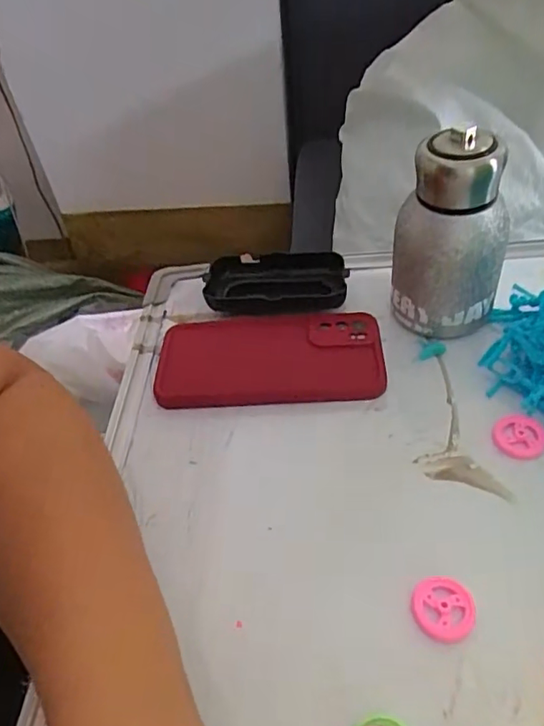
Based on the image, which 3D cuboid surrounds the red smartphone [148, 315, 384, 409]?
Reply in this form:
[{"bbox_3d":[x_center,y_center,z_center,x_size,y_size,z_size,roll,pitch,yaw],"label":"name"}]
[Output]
[{"bbox_3d":[-0.004,-0.007,0.399,0.162,0.015,0.079,-1,45,7],"label":"red smartphone"}]

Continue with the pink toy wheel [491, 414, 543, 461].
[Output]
[{"bbox_3d":[0.151,0.045,0.338,0.030,0.004,0.031,-4,44,4],"label":"pink toy wheel"}]

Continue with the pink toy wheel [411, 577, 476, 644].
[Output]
[{"bbox_3d":[0.085,0.123,0.275,0.029,0.010,0.029,-4,44,4],"label":"pink toy wheel"}]

